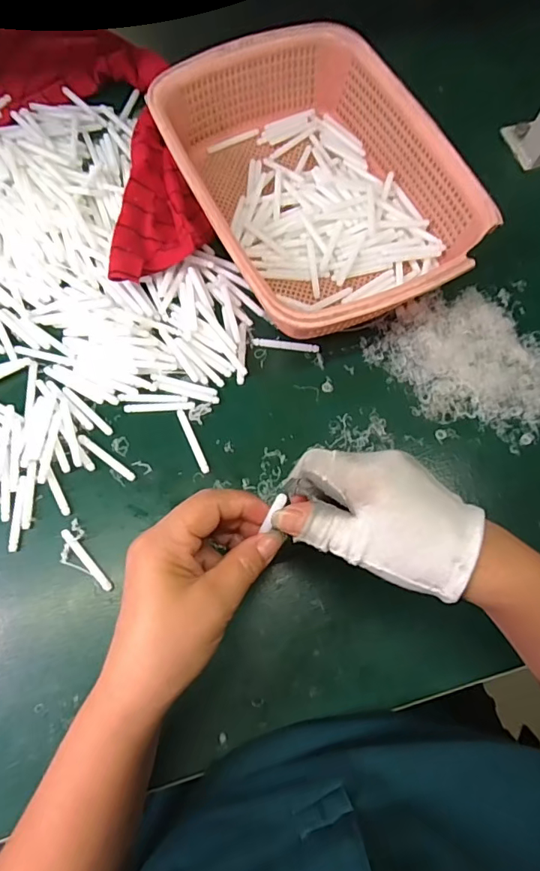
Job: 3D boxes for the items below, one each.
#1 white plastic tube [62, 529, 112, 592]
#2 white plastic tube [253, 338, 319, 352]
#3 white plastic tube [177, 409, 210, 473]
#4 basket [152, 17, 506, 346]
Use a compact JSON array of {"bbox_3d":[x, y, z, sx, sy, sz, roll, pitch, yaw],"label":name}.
[{"bbox_3d":[-0.141,0.096,0.371,0.007,0.004,0.058,-39,78,-12],"label":"white plastic tube"},{"bbox_3d":[0.014,-0.081,0.432,0.059,0.006,0.007,8,73,0],"label":"white plastic tube"},{"bbox_3d":[-0.065,0.004,0.403,0.007,0.004,0.059,-23,75,-9],"label":"white plastic tube"},{"bbox_3d":[0.041,-0.222,0.438,0.213,0.075,0.288,-26,76,-10],"label":"basket"}]

